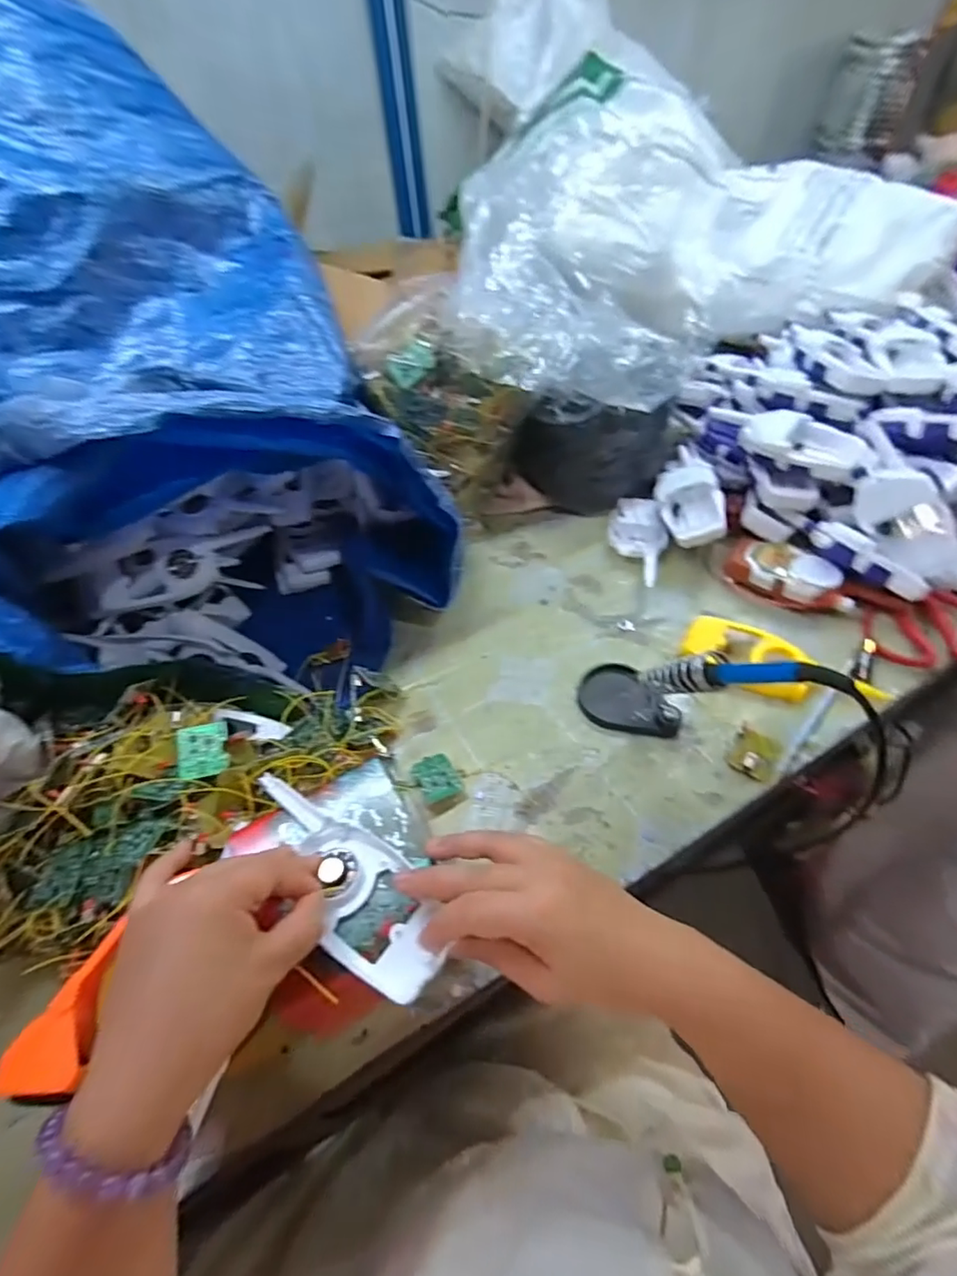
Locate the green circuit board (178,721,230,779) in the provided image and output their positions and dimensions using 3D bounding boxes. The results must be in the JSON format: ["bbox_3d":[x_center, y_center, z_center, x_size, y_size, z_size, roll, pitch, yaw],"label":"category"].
[{"bbox_3d":[-0.212,0.087,0.427,0.035,0.004,0.044,-6,62,-21],"label":"green circuit board"}]

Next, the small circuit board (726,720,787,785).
[{"bbox_3d":[0.230,0.093,0.457,0.036,0.011,0.046,24,55,23],"label":"small circuit board"}]

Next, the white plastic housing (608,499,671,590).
[{"bbox_3d":[0.174,-0.111,0.609,0.065,0.033,0.127,11,51,13],"label":"white plastic housing"}]

